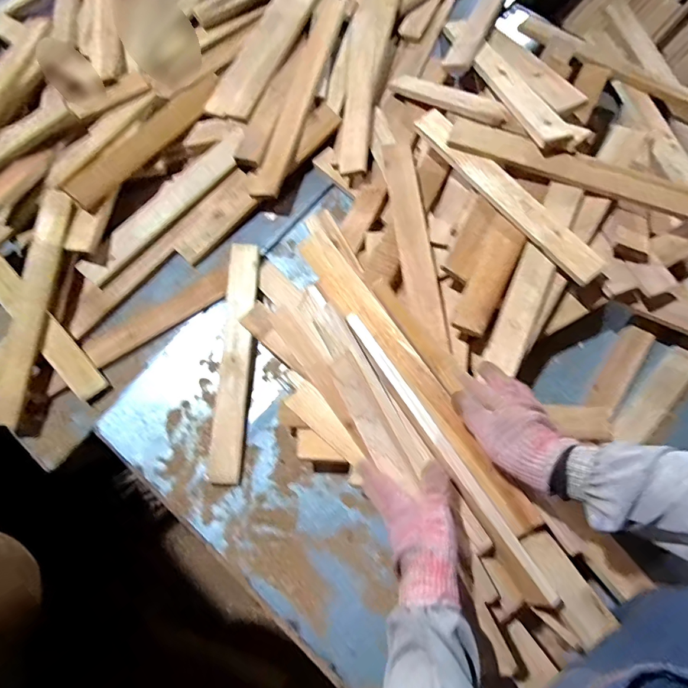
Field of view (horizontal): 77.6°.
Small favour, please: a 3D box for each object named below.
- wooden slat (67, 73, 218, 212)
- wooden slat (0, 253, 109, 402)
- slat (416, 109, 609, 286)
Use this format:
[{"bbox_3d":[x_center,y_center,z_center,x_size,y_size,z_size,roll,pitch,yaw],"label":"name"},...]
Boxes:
[{"bbox_3d":[-0.364,-0.399,0.818,0.065,0.016,0.397,39,64,-12],"label":"wooden slat"},{"bbox_3d":[-0.536,-0.070,0.706,0.048,0.024,0.390,-40,90,-10],"label":"wooden slat"},{"bbox_3d":[0.250,-0.243,0.674,0.053,0.017,0.379,-37,75,-9],"label":"slat"}]

